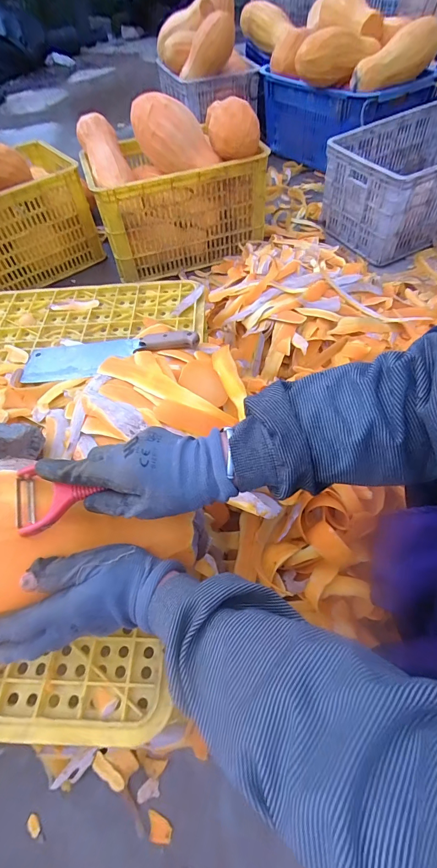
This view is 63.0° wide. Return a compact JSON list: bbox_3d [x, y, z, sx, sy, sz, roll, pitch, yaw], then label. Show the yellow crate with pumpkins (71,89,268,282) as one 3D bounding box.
[{"bbox_3d":[-0.147,-0.808,1.139,0.515,0.361,0.399,-18,57,-7],"label":"yellow crate with pumpkins"}]

